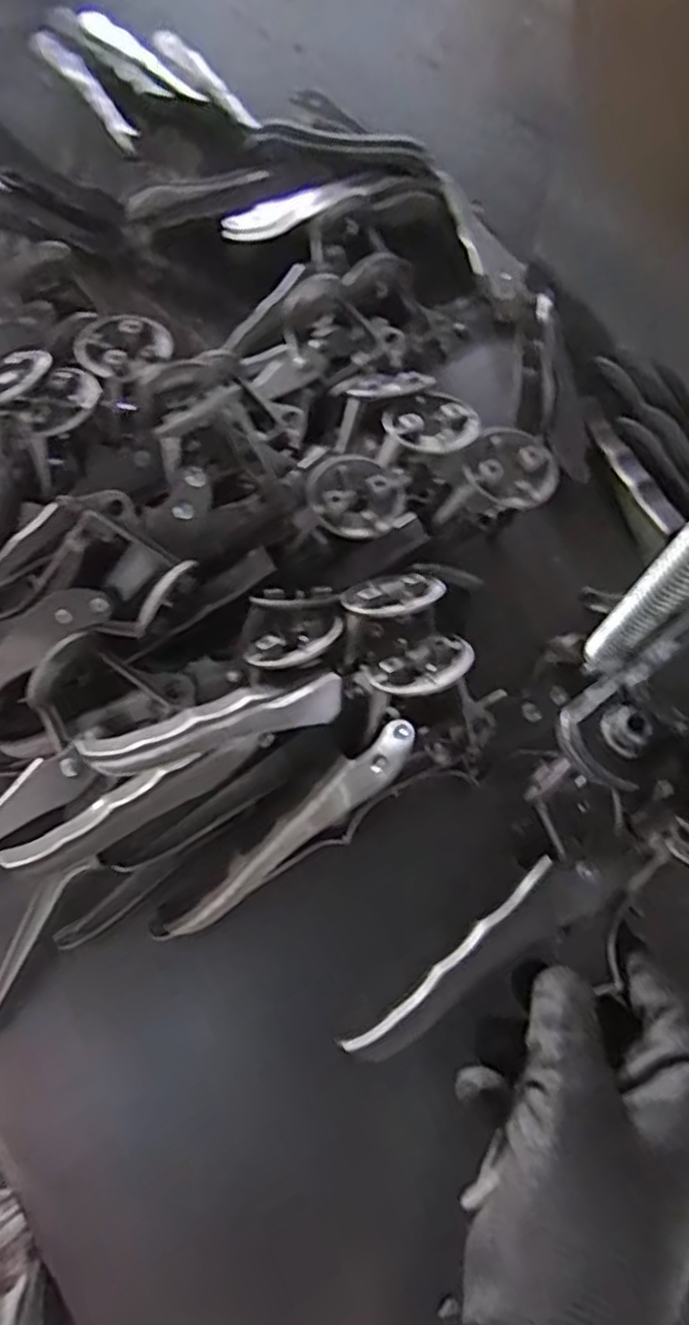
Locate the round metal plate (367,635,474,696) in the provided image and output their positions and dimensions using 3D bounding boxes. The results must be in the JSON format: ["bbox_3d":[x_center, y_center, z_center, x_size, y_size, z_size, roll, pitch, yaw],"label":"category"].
[{"bbox_3d":[0.033,0.002,0.319,0.042,0.012,0.035,-2,46,13],"label":"round metal plate"}]

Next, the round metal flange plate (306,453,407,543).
[{"bbox_3d":[0.005,-0.079,0.353,0.044,0.011,0.044,2,69,-4],"label":"round metal flange plate"}]

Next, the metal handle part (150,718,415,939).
[{"bbox_3d":[-0.025,0.075,0.323,0.137,0.019,0.018,-38,75,-3],"label":"metal handle part"}]

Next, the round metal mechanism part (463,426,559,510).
[{"bbox_3d":[0.082,-0.095,0.361,0.043,0.009,0.044,2,69,-4],"label":"round metal mechanism part"}]

